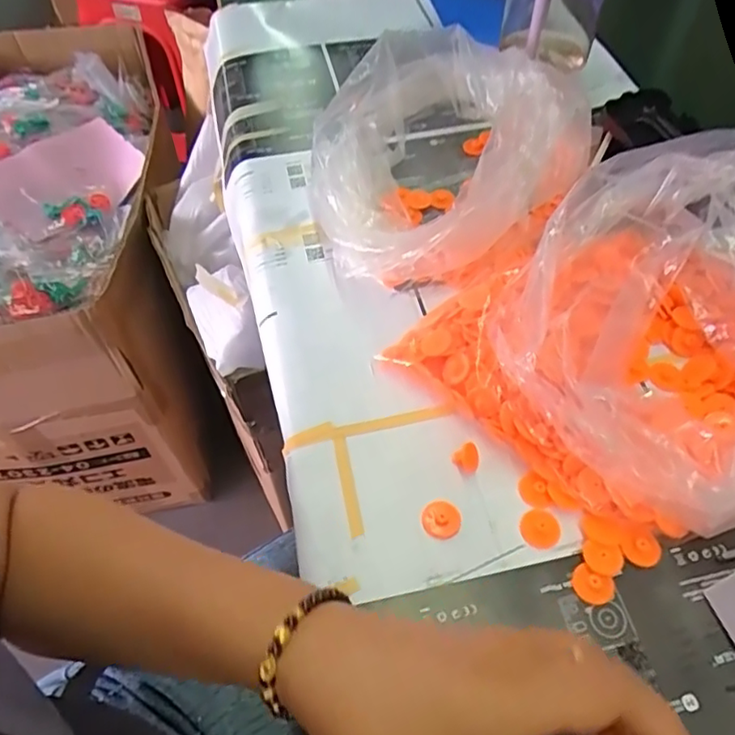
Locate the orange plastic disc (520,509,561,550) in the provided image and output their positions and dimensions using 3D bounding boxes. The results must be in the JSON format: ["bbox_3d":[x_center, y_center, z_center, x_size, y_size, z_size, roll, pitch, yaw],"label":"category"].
[{"bbox_3d":[0.100,0.093,0.340,0.022,0.004,0.024,-1,56,2],"label":"orange plastic disc"}]

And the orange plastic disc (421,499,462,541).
[{"bbox_3d":[0.044,0.089,0.346,0.023,0.004,0.022,-1,56,2],"label":"orange plastic disc"}]

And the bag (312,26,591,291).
[{"bbox_3d":[0.053,-0.158,0.456,0.209,0.097,0.183,-40,63,-22],"label":"bag"}]

